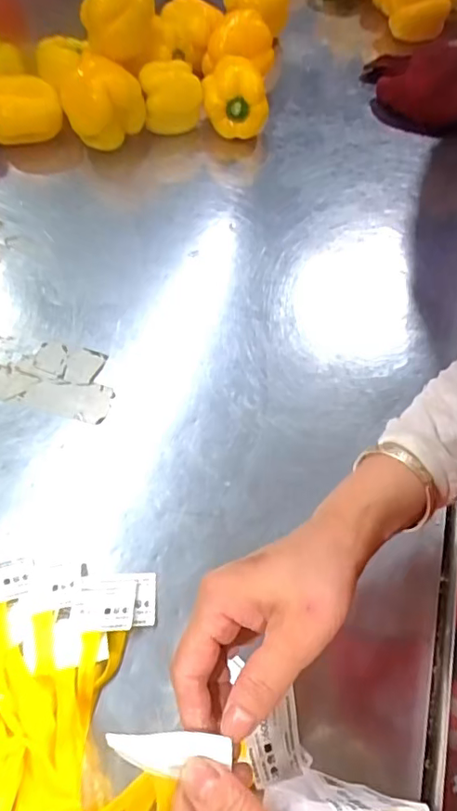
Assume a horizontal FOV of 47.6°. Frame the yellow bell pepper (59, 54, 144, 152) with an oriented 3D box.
[{"bbox_3d":[-0.156,-0.377,0.655,0.098,0.092,0.081,-8,61,-9],"label":"yellow bell pepper"}]

